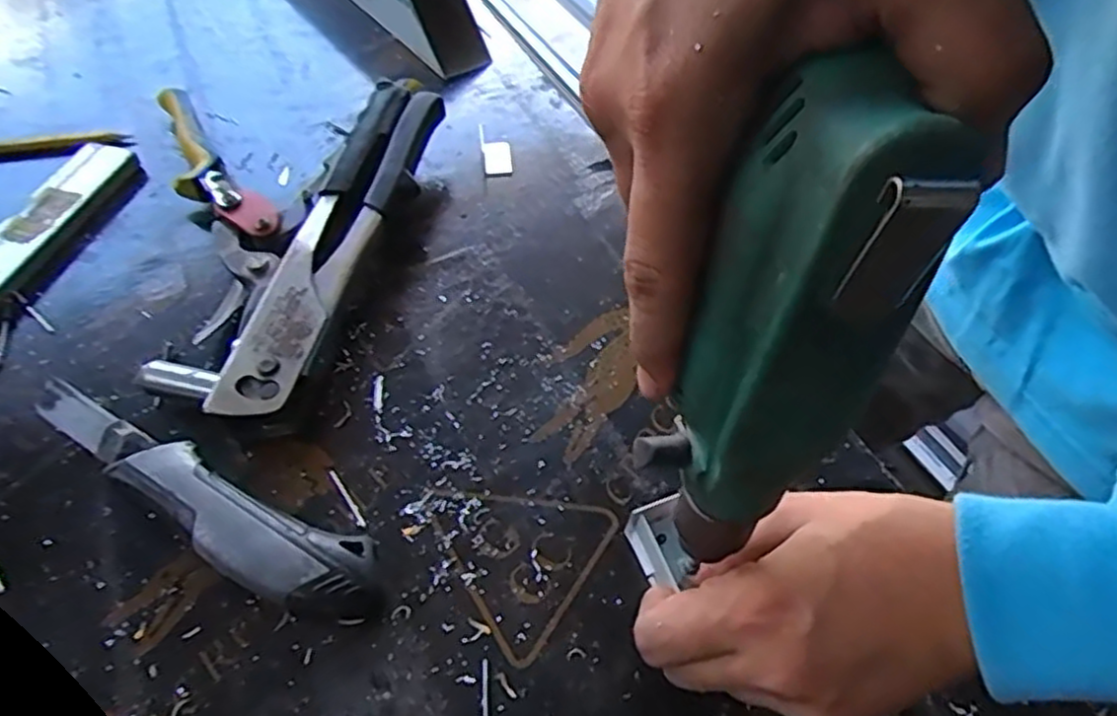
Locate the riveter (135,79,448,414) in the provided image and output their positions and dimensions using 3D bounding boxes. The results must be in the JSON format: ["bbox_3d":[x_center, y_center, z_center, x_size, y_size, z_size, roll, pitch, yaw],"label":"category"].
[{"bbox_3d":[-0.135,-0.073,0.413,0.077,0.046,0.247,14,54,7],"label":"riveter"}]

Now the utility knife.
[{"bbox_3d":[-0.165,0.062,0.329,0.190,0.021,0.039,26,56,16],"label":"utility knife"}]

